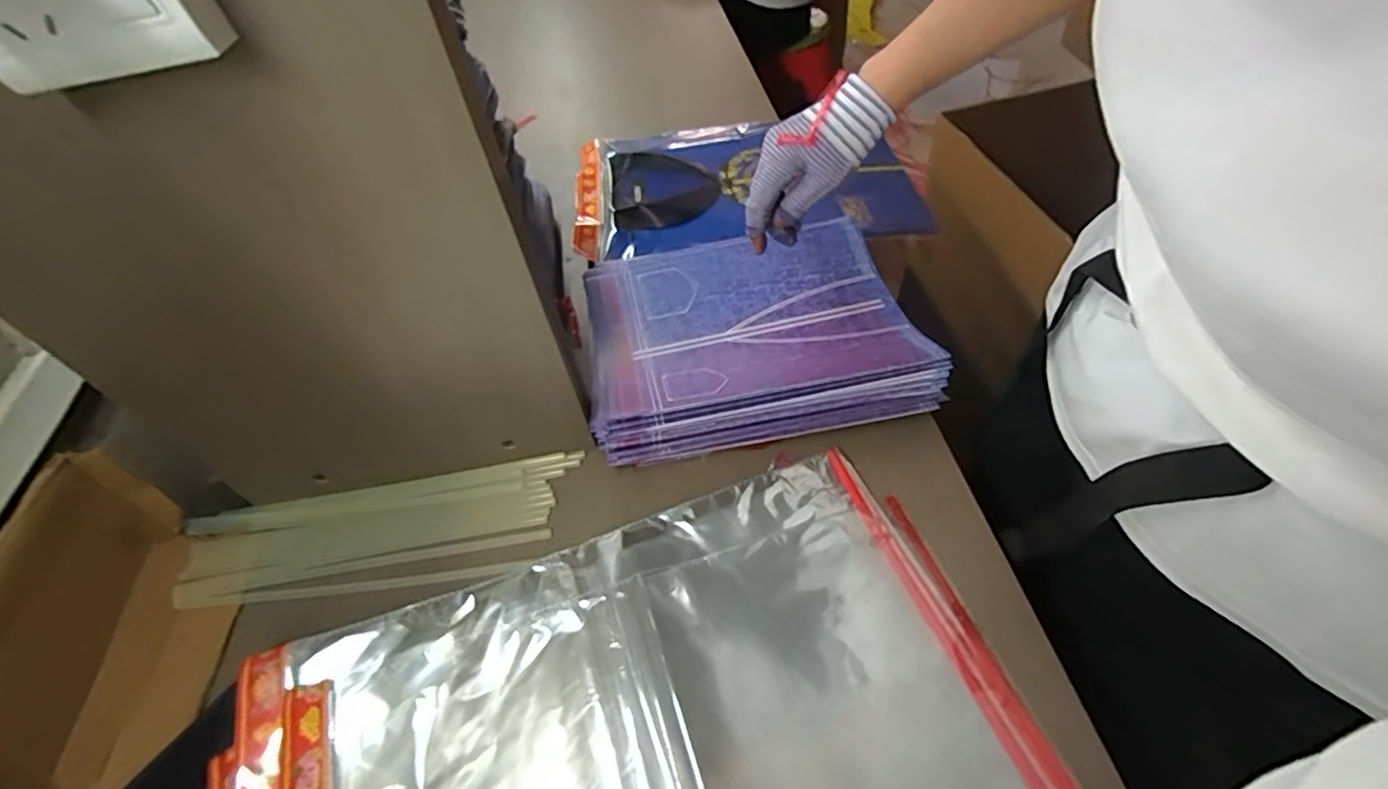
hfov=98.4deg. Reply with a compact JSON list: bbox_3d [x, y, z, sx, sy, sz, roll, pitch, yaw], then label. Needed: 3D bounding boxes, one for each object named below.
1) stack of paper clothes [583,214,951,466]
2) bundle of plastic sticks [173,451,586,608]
[{"bbox_3d":[0.043,-0.057,0.558,0.280,0.067,0.230,-10,51,-4],"label":"stack of paper clothes"},{"bbox_3d":[-0.257,0.115,0.489,0.310,0.013,0.097,-8,51,-2],"label":"bundle of plastic sticks"}]

